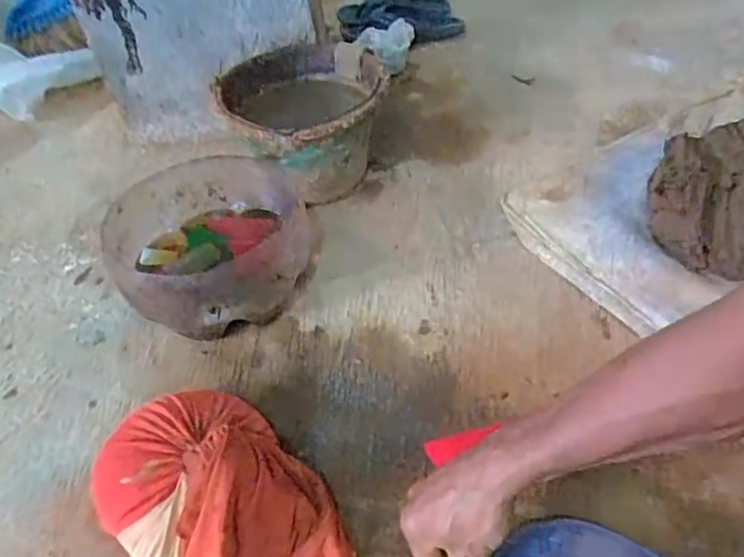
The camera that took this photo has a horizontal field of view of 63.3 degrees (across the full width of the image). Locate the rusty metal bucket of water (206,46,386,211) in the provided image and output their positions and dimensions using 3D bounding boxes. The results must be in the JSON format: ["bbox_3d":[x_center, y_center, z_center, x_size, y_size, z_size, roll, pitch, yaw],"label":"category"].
[{"bbox_3d":[-0.103,-0.244,0.949,0.233,0.164,0.287,-11,46,-6],"label":"rusty metal bucket of water"}]

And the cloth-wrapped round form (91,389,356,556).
[{"bbox_3d":[-0.151,0.199,0.566,0.174,0.099,0.212,-36,53,-27],"label":"cloth-wrapped round form"}]

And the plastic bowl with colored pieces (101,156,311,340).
[{"bbox_3d":[-0.209,-0.042,0.794,0.243,0.117,0.259,-2,46,2],"label":"plastic bowl with colored pieces"}]

